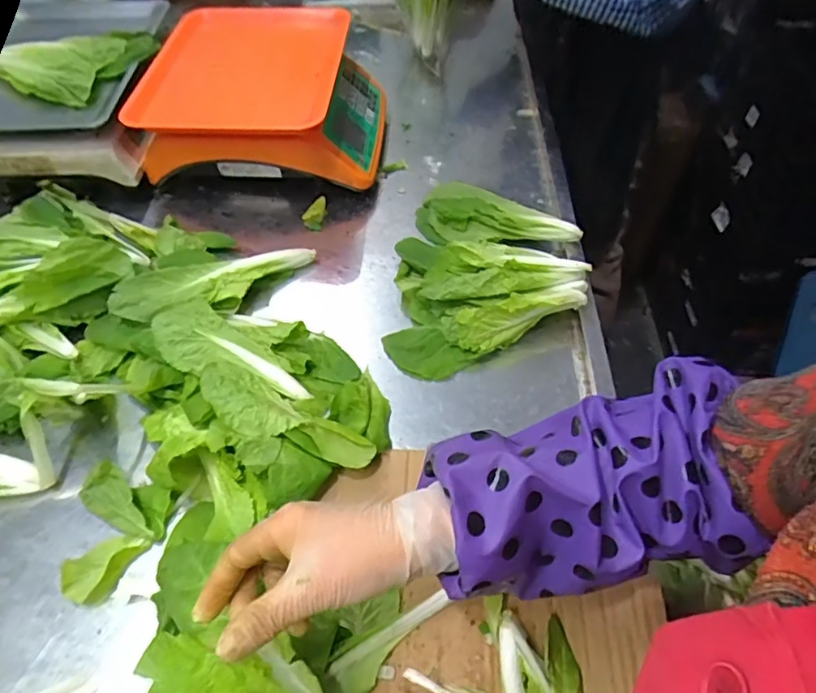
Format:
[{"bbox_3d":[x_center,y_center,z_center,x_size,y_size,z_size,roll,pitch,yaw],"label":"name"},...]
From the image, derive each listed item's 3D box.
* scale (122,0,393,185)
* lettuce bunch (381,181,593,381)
[{"bbox_3d":[-0.182,-0.317,0.709,0.285,0.113,0.247,0,53,0],"label":"scale"},{"bbox_3d":[0.090,-0.097,0.623,0.201,0.049,0.284,4,53,4],"label":"lettuce bunch"}]

